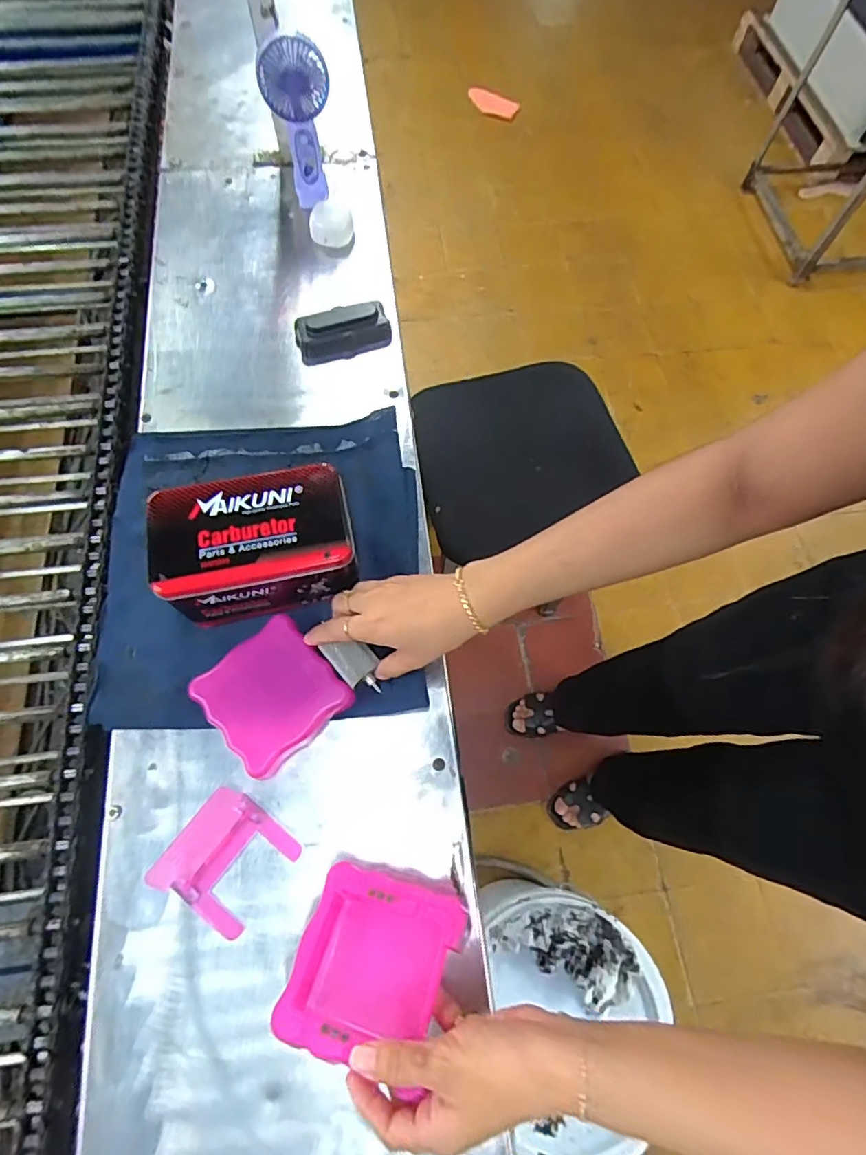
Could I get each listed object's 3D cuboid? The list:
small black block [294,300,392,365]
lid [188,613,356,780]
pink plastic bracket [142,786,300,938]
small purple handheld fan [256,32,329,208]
[{"bbox_3d":[-0.105,-0.288,0.628,0.108,0.031,0.053,-16,70,-6],"label":"small black block"},{"bbox_3d":[-0.138,0.102,0.466,0.101,0.033,0.102,-41,75,-15],"label":"lid"},{"bbox_3d":[-0.165,0.225,0.426,0.083,0.022,0.083,33,72,12],"label":"pink plastic bracket"},{"bbox_3d":[-0.163,-0.566,0.672,0.079,0.169,0.042,4,58,1],"label":"small purple handheld fan"}]

